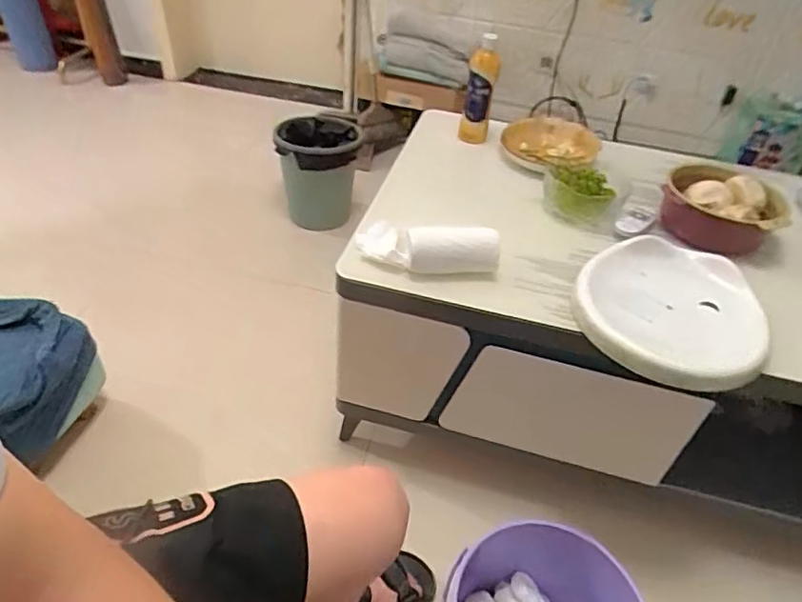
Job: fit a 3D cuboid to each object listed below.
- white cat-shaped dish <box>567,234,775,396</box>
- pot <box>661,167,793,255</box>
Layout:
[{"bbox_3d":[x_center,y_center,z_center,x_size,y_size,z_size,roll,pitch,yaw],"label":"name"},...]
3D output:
[{"bbox_3d":[0.387,0.007,0.819,0.244,0.060,0.253,3,41,-3],"label":"white cat-shaped dish"},{"bbox_3d":[0.575,-0.167,1.009,0.189,0.095,0.158,22,43,17],"label":"pot"}]

